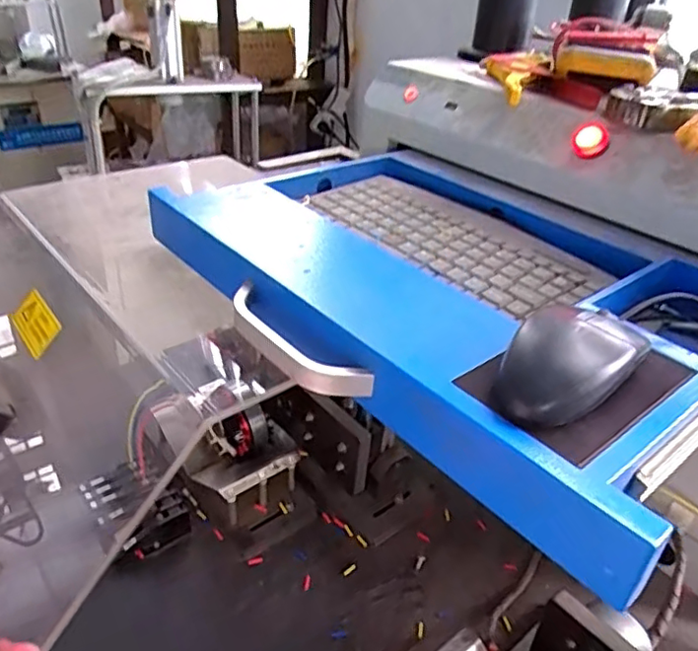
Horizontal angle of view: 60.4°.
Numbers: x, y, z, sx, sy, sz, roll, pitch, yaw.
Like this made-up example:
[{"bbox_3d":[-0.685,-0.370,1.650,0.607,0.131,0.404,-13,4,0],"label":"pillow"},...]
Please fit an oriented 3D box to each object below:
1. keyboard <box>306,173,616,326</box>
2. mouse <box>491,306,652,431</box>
[{"bbox_3d":[0.086,-0.084,0.541,0.124,0.015,0.275,-21,40,-33],"label":"keyboard"},{"bbox_3d":[0.117,0.019,0.325,0.058,0.036,0.090,28,40,33],"label":"mouse"}]

